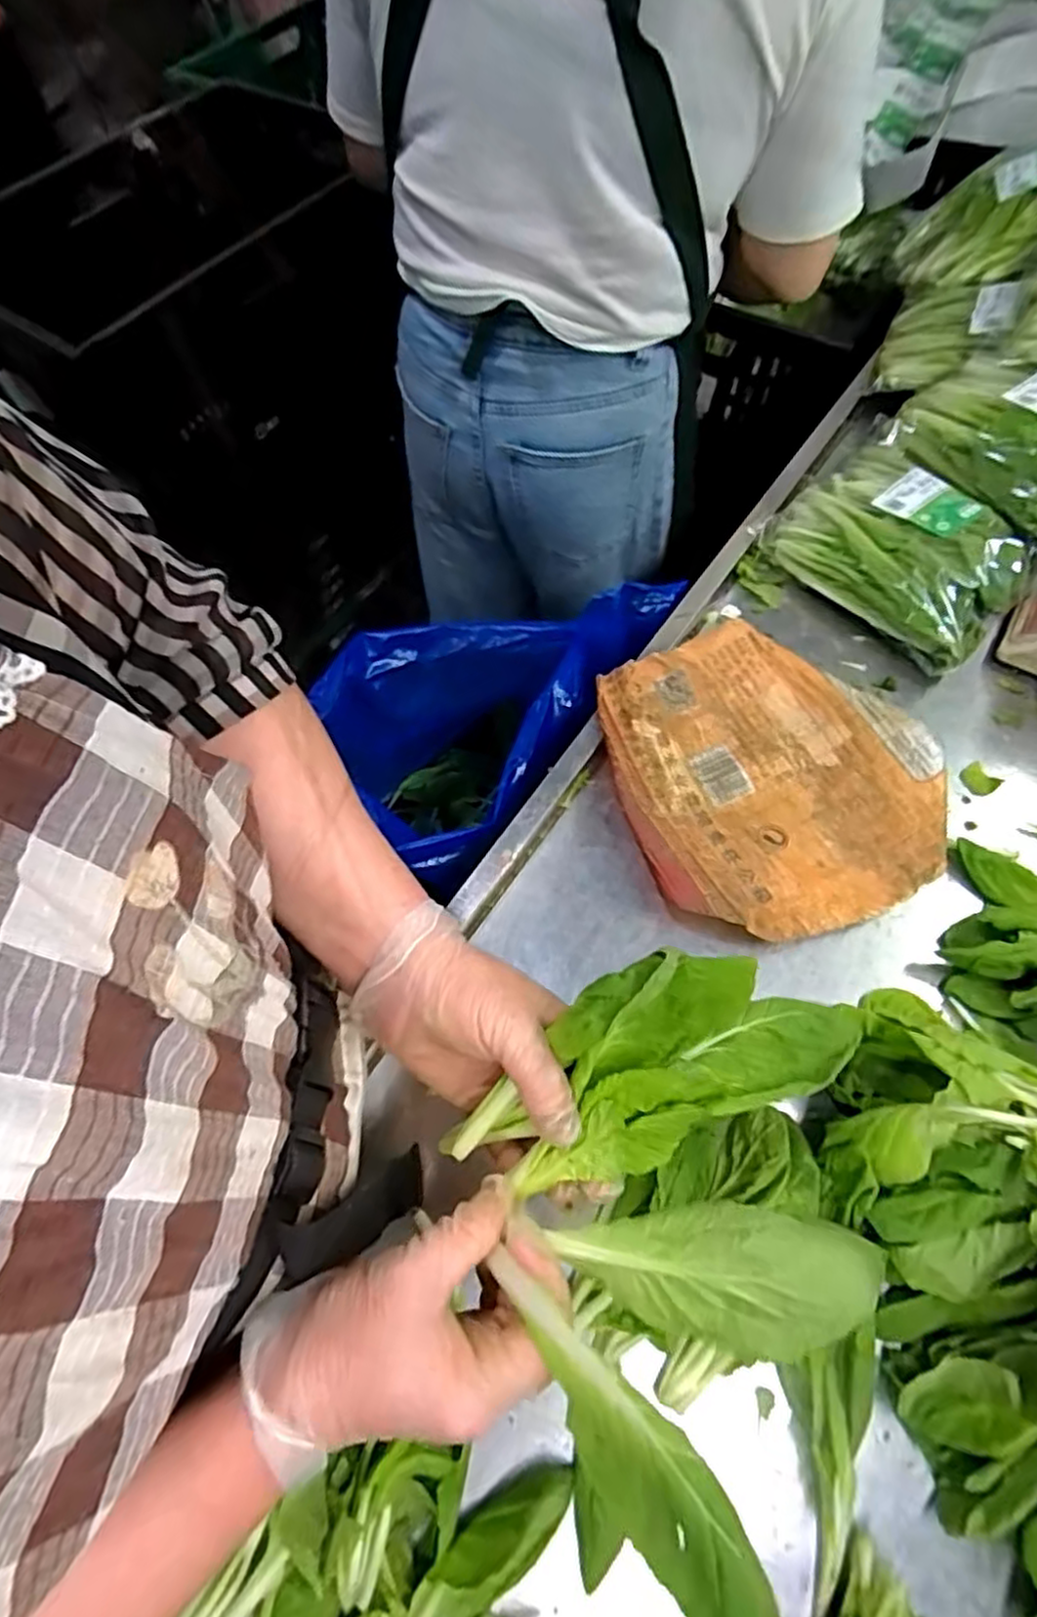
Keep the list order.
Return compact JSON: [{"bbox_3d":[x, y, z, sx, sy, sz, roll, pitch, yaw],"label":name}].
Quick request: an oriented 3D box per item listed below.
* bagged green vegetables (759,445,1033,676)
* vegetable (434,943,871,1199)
[{"bbox_3d":[0.358,-0.246,0.653,0.151,0.068,0.225,-31,64,-16],"label":"bagged green vegetables"},{"bbox_3d":[0.069,0.123,0.337,0.206,0.094,0.077,-13,60,-7],"label":"vegetable"}]

